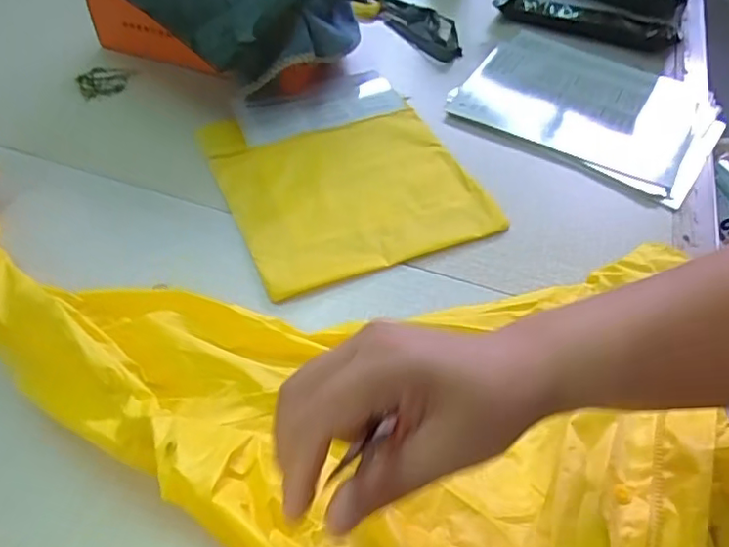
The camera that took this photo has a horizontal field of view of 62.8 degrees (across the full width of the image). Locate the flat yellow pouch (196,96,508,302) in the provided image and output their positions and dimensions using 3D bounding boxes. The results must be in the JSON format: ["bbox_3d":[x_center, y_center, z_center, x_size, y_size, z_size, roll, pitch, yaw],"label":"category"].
[{"bbox_3d":[-0.017,-0.103,0.666,0.266,0.022,0.240,-16,50,-19],"label":"flat yellow pouch"}]

